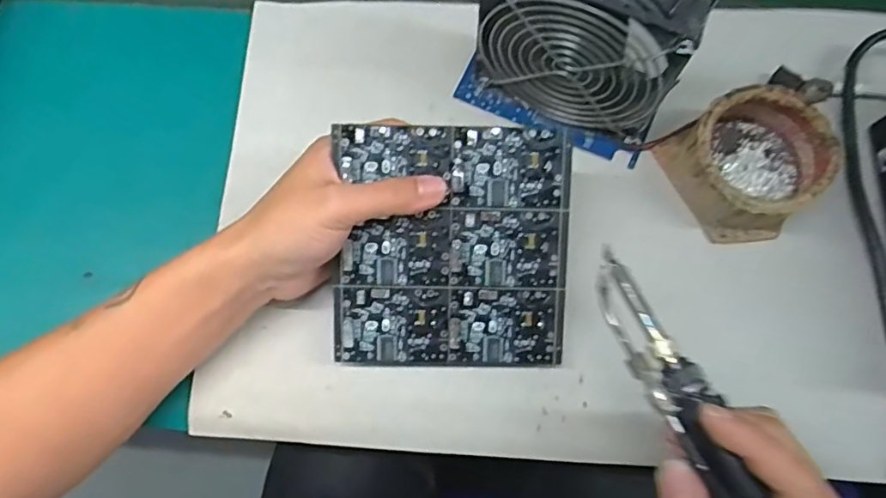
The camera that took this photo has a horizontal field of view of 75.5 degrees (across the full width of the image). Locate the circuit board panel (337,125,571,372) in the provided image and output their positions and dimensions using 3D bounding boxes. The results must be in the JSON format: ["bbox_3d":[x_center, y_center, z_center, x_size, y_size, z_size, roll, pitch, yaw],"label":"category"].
[{"bbox_3d":[0.006,0.000,0.337,0.133,0.004,0.138,1,99,0],"label":"circuit board panel"}]

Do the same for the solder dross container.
[{"bbox_3d":[0.199,-0.055,0.371,0.086,0.047,0.090,-31,77,-9],"label":"solder dross container"}]

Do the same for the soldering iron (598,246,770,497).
[{"bbox_3d":[0.124,0.096,0.256,0.025,0.016,0.211,-24,70,-8],"label":"soldering iron"}]

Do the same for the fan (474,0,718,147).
[{"bbox_3d":[0.086,-0.125,0.352,0.126,0.133,0.046,25,75,5],"label":"fan"}]

